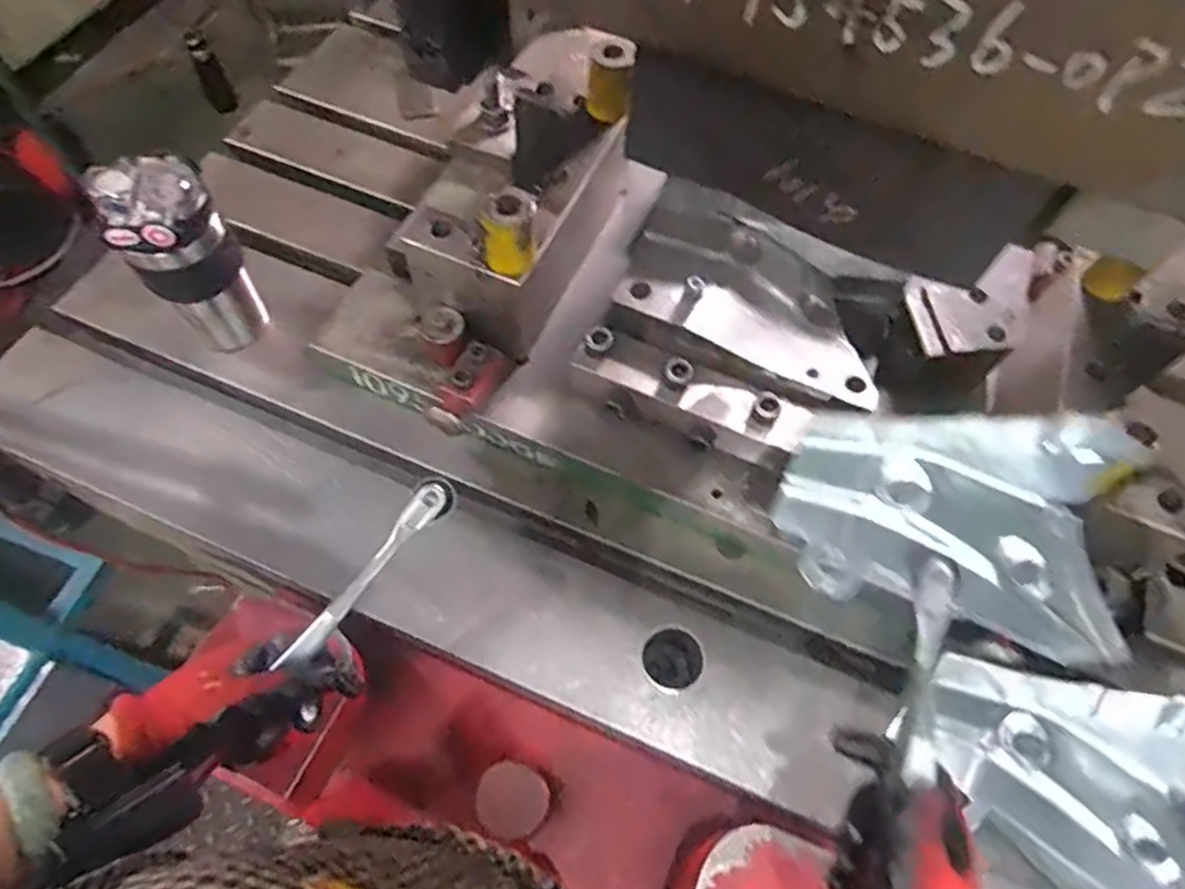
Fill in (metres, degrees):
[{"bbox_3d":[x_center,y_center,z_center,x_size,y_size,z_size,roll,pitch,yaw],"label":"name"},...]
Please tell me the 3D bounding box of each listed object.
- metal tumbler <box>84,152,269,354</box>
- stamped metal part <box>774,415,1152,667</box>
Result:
[{"bbox_3d":[-0.351,-0.158,0.607,0.078,0.190,0.071,2,62,-3],"label":"metal tumbler"},{"bbox_3d":[0.235,0.048,0.438,0.206,0.075,0.129,12,62,2],"label":"stamped metal part"}]

